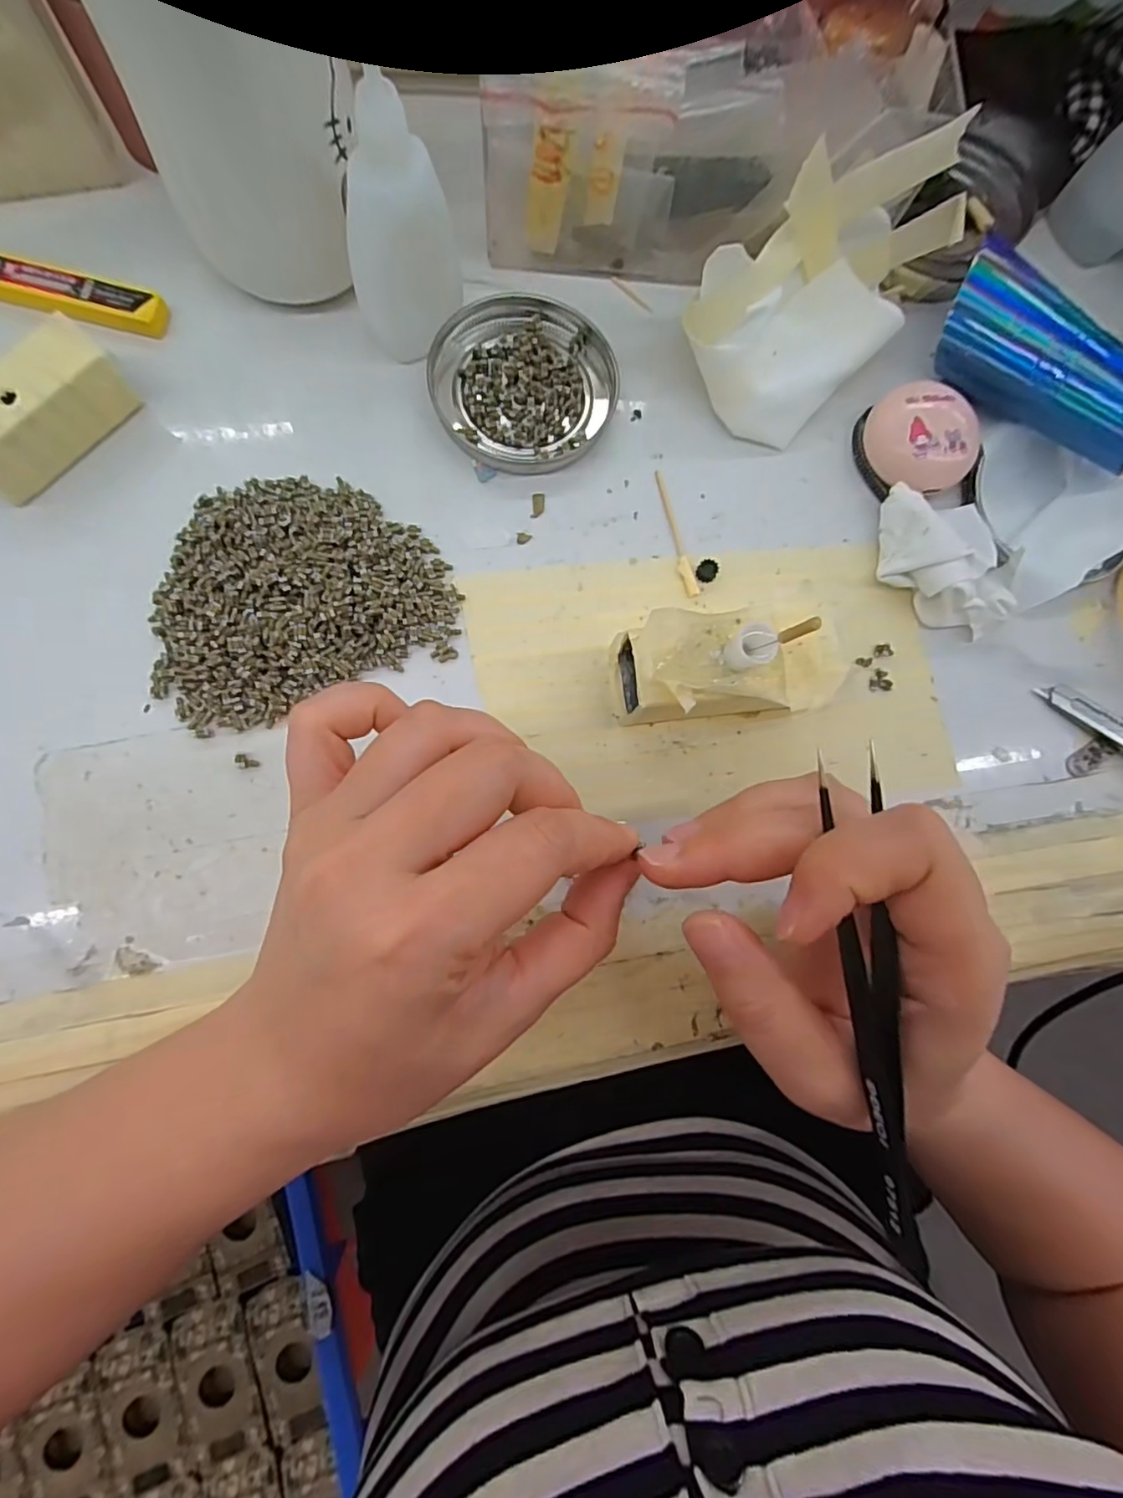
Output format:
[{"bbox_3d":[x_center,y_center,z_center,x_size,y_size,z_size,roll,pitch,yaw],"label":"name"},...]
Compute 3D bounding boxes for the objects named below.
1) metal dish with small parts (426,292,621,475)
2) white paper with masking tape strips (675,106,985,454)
[{"bbox_3d":[-0.015,-0.160,0.253,0.078,0.008,0.079,1,82,-5],"label":"metal dish with small parts"},{"bbox_3d":[0.104,-0.190,0.240,0.067,0.065,0.106,44,80,2],"label":"white paper with masking tape strips"}]

